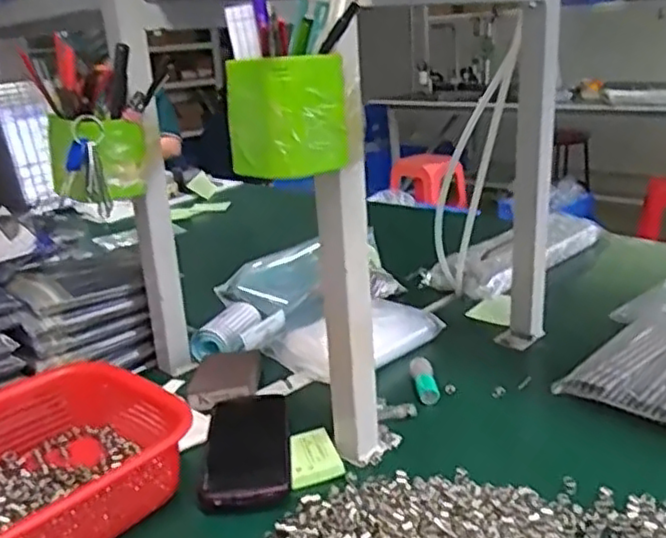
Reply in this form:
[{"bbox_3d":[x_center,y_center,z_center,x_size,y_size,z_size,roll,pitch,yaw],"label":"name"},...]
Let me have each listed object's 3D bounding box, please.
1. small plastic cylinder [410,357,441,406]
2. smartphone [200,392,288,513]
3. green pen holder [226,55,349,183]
[{"bbox_3d":[0.100,0.122,0.738,0.025,0.020,0.065,-4,18,0],"label":"small plastic cylinder"},{"bbox_3d":[-0.080,0.163,0.630,0.076,0.010,0.167,-5,18,-3],"label":"smartphone"},{"bbox_3d":[-0.031,-0.111,0.490,0.061,0.078,0.072,14,26,43],"label":"green pen holder"}]

